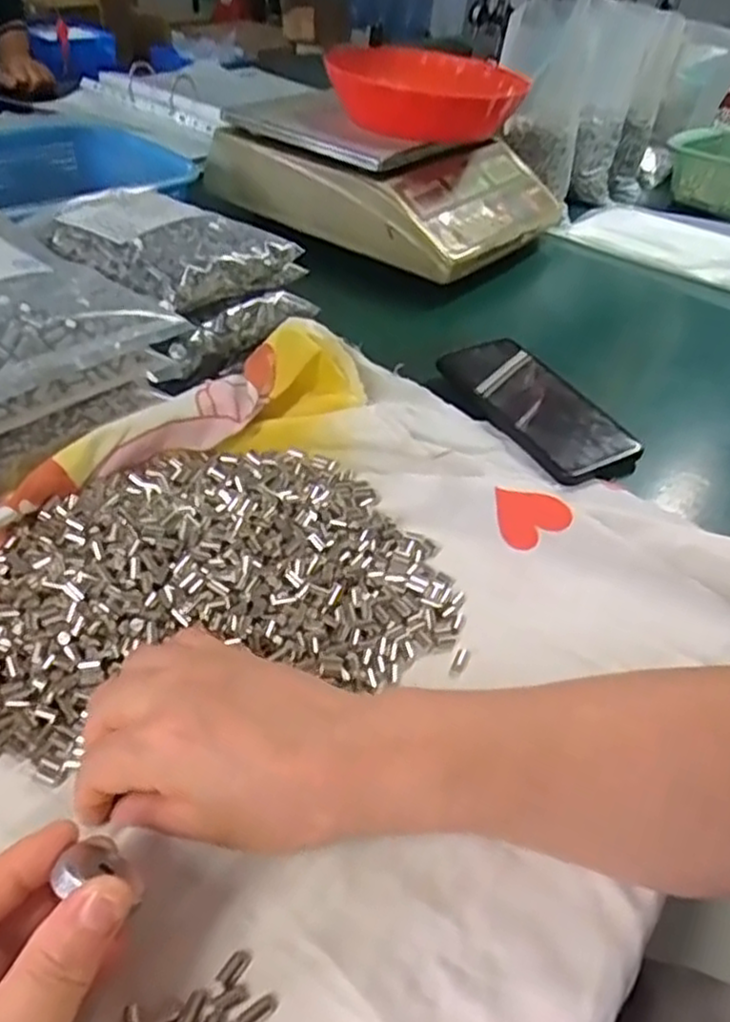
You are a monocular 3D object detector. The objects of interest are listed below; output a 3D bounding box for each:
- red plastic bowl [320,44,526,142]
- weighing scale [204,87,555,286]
[{"bbox_3d":[0.071,-0.421,0.747,0.169,0.060,0.143,25,44,18],"label":"red plastic bowl"},{"bbox_3d":[0.037,-0.384,0.830,0.323,0.103,0.289,30,46,23],"label":"weighing scale"}]

